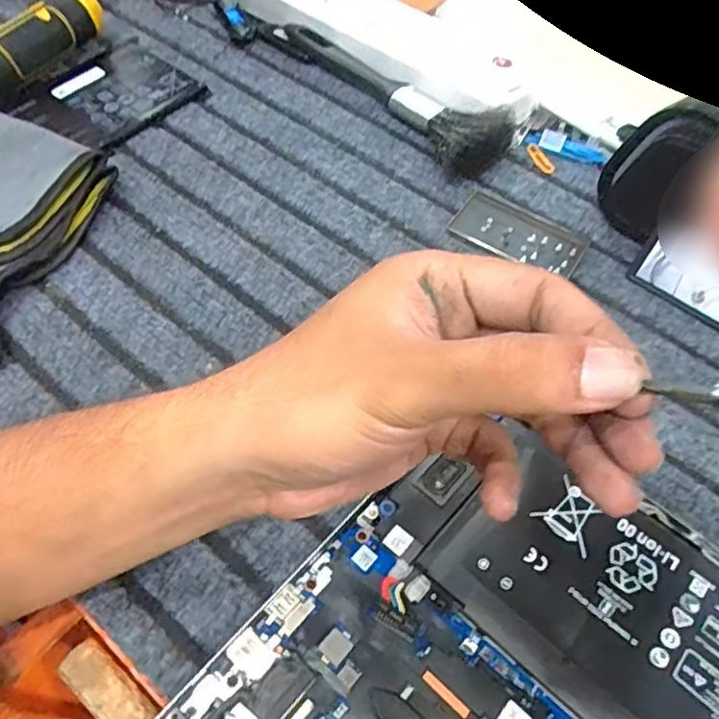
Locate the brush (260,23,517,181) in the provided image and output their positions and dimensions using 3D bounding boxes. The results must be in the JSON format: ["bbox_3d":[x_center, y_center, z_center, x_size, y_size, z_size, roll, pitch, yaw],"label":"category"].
[{"bbox_3d":[0.011,-0.203,0.451,0.055,0.029,0.216,-37,65,-24],"label":"brush"}]

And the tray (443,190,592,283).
[{"bbox_3d":[0.100,-0.079,0.388,0.080,0.004,0.043,29,59,15],"label":"tray"}]

